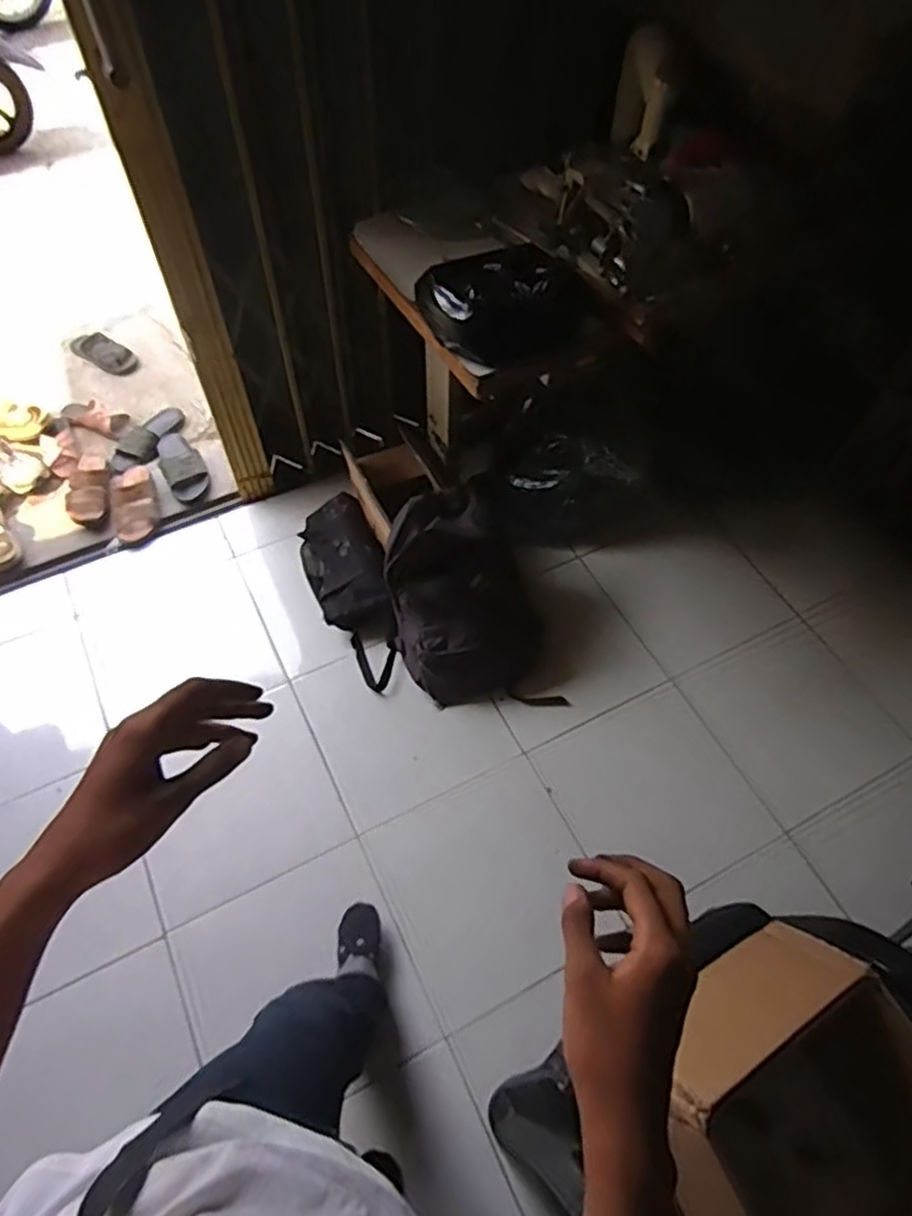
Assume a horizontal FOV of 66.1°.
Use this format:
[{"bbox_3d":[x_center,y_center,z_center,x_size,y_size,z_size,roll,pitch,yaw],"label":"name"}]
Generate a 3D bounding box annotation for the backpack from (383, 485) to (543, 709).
[{"bbox_3d":[-0.006,-0.008,1.587,0.286,0.346,0.348,-34,66,-22],"label":"backpack"}]

